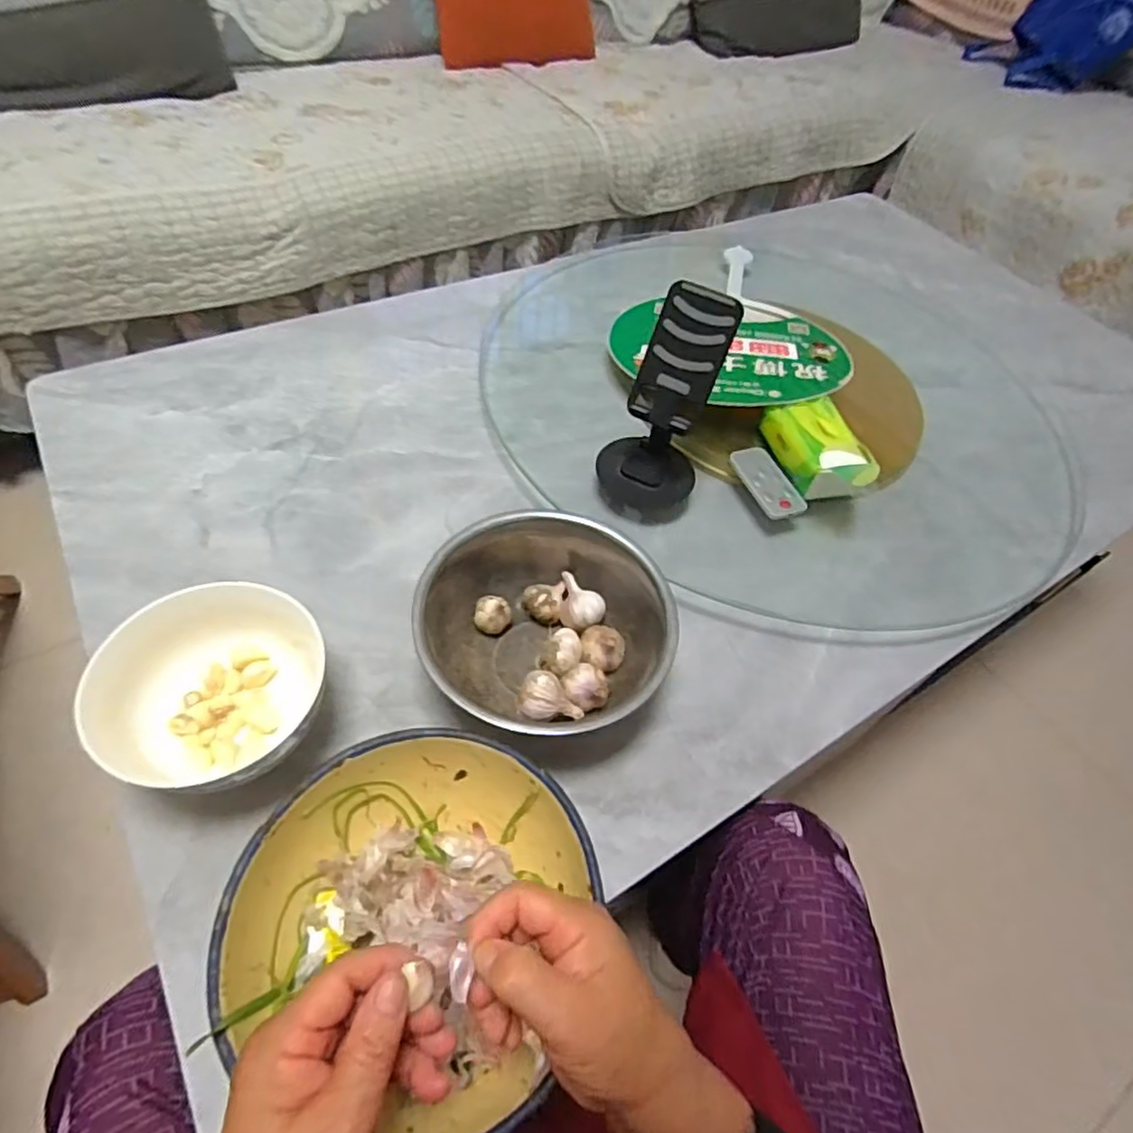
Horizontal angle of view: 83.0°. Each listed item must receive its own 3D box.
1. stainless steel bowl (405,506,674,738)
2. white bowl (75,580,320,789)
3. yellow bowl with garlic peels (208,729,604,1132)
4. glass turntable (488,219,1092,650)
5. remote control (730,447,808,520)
[{"bbox_3d":[-0.011,0.047,0.484,0.174,0.087,0.174,3,53,-4],"label":"stainless steel bowl"},{"bbox_3d":[-0.228,0.084,0.428,0.134,0.066,0.133,3,53,-4],"label":"white bowl"},{"bbox_3d":[-0.083,0.194,0.361,0.176,0.081,0.179,3,53,-4],"label":"yellow bowl with garlic peels"},{"bbox_3d":[0.275,-0.220,0.763,0.705,0.040,0.666,3,51,-4],"label":"glass turntable"},{"bbox_3d":[0.191,-0.081,0.613,0.039,0.013,0.084,-15,56,-17],"label":"remote control"}]

